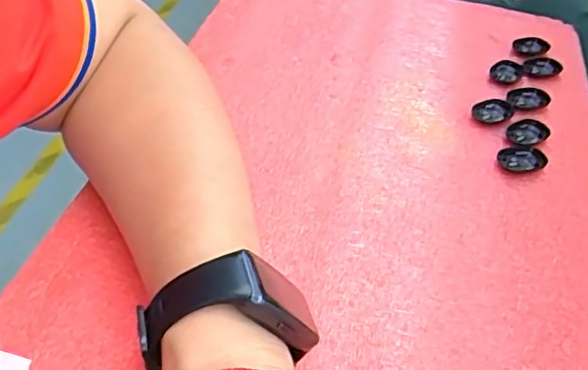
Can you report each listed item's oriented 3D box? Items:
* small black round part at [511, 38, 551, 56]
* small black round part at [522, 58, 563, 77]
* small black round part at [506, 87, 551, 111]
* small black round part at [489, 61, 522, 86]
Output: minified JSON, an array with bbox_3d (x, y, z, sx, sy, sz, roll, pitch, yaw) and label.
[{"bbox_3d":[0.173,-0.101,0.442,0.031,0.005,0.019,-21,50,-24],"label":"small black round part"},{"bbox_3d":[0.174,-0.083,0.425,0.028,0.004,0.021,-13,47,-18],"label":"small black round part"},{"bbox_3d":[0.152,-0.057,0.395,0.029,0.004,0.022,-23,51,-26],"label":"small black round part"},{"bbox_3d":[0.147,-0.077,0.416,0.029,0.004,0.019,-28,53,-29],"label":"small black round part"}]

